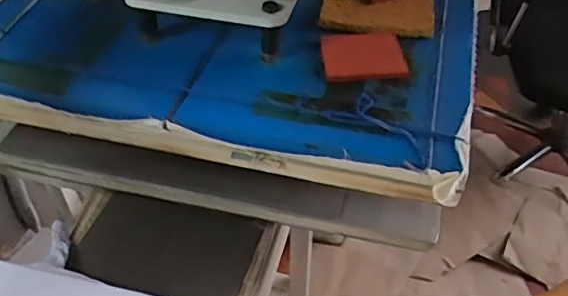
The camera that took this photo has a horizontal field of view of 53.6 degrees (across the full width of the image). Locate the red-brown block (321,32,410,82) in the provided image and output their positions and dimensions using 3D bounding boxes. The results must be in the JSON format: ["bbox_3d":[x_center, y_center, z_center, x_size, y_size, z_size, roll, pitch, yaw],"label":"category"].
[{"bbox_3d":[0.089,-0.108,0.636,0.089,0.011,0.079,-3,46,-3],"label":"red-brown block"}]

